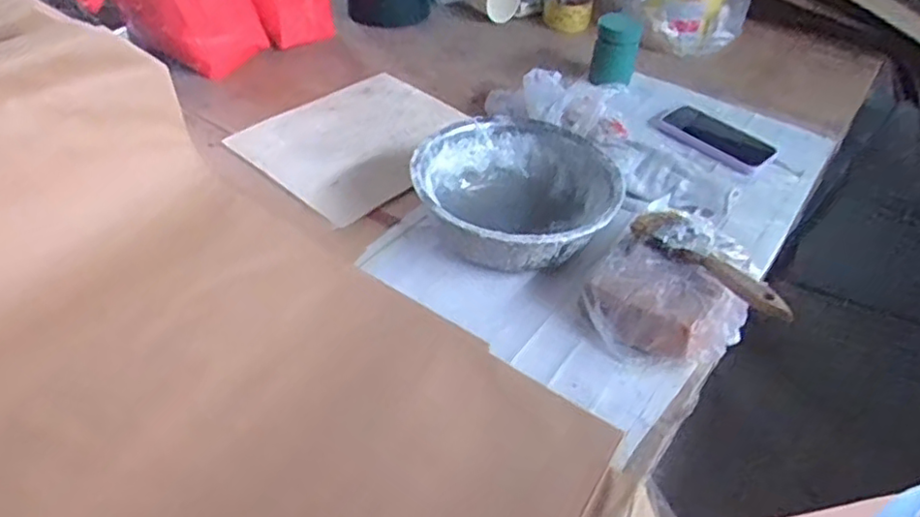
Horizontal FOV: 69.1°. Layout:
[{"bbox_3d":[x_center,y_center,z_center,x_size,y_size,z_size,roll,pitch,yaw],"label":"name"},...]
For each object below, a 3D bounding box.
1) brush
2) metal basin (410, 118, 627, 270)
[{"bbox_3d":[0.230,0.000,0.612,0.044,0.034,0.173,-23,49,-26],"label":"brush"},{"bbox_3d":[0.057,-0.066,0.732,0.206,0.088,0.219,2,43,-2],"label":"metal basin"}]

